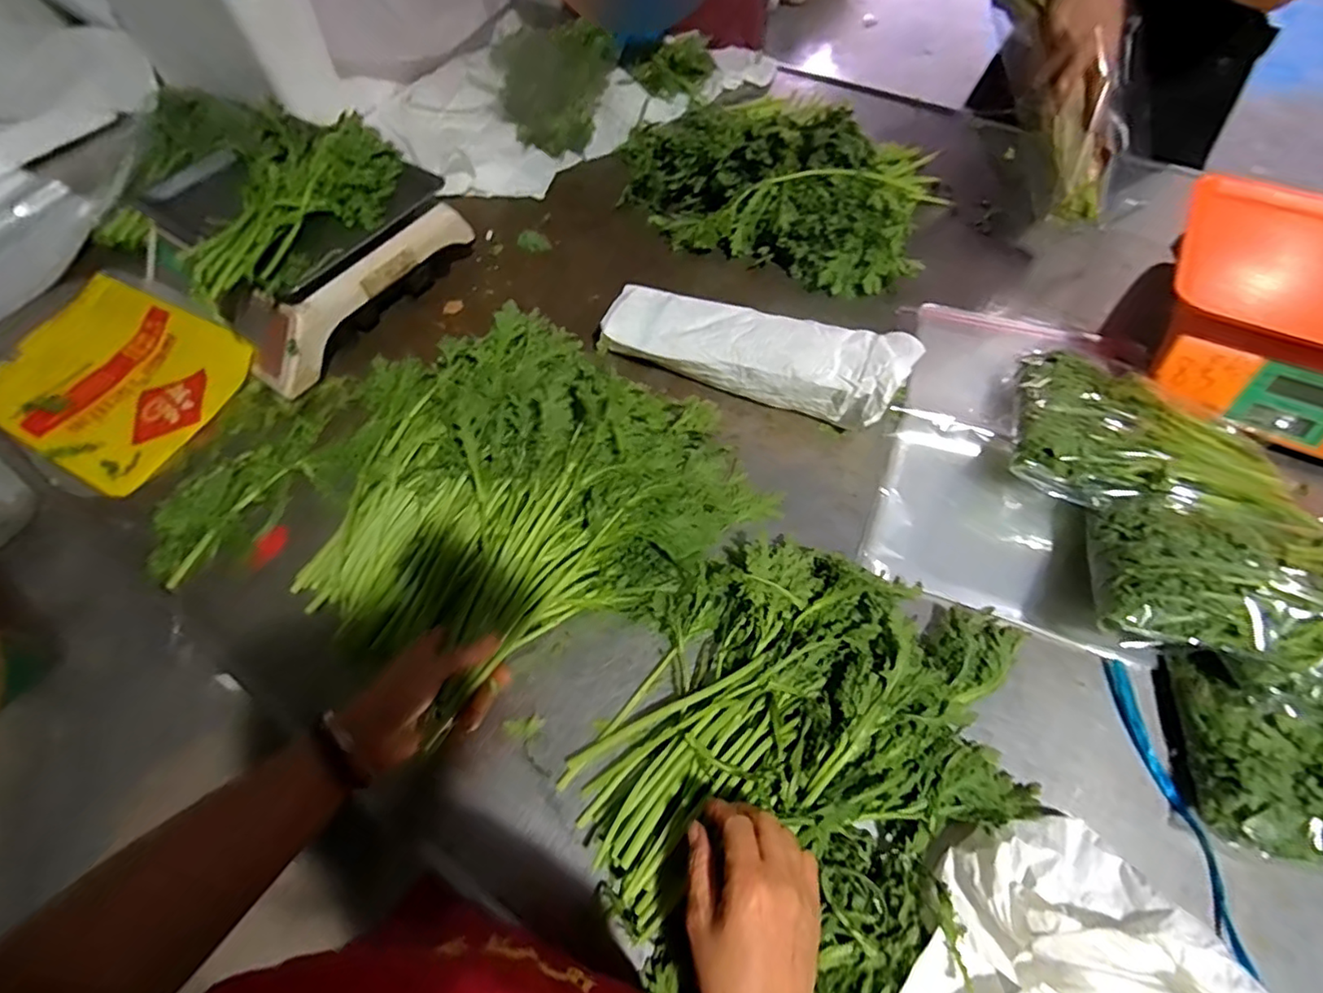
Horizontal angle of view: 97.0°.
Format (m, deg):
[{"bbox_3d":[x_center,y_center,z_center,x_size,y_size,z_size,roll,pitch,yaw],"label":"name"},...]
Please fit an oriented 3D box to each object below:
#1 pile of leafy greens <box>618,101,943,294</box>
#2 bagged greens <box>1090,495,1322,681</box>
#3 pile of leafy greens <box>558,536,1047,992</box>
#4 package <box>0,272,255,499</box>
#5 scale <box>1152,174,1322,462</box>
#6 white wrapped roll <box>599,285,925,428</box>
[{"bbox_3d":[0.140,-0.415,0.768,0.414,0.122,0.268,9,61,9],"label":"pile of leafy greens"},{"bbox_3d":[0.519,0.074,0.453,0.328,0.059,0.201,12,61,11],"label":"bagged greens"},{"bbox_3d":[0.099,0.204,0.451,0.282,0.052,0.358,25,65,17],"label":"pile of leafy greens"},{"bbox_3d":[-0.686,-0.154,0.721,0.375,0.034,0.220,25,67,19],"label":"package"},{"bbox_3d":[0.654,-0.176,0.590,0.281,0.121,0.254,23,64,16],"label":"scale"},{"bbox_3d":[0.095,-0.160,0.639,0.330,0.088,0.093,22,64,16],"label":"white wrapped roll"}]

